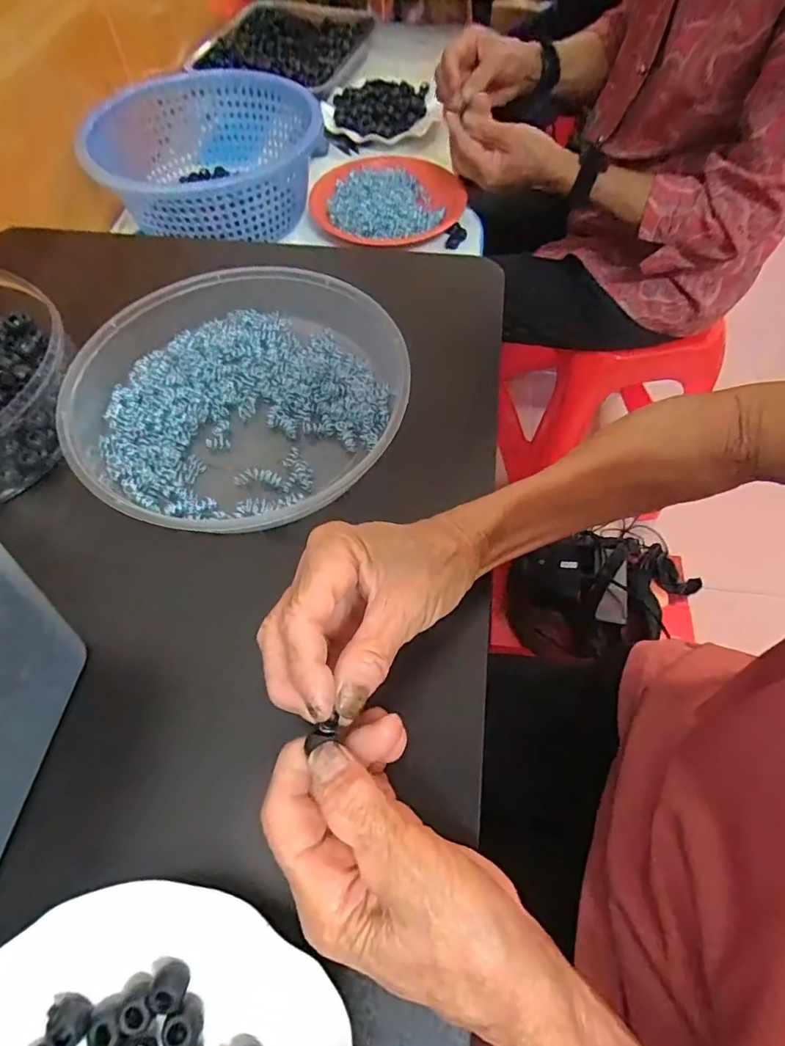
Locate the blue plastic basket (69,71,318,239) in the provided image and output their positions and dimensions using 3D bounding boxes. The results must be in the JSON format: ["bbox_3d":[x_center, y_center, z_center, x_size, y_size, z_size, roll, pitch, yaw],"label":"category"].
[{"bbox_3d":[-0.220,-0.440,0.644,0.253,0.098,0.273,-4,60,-2],"label":"blue plastic basket"}]

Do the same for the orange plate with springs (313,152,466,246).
[{"bbox_3d":[-0.008,-0.400,0.664,0.174,0.038,0.182,0,60,0],"label":"orange plate with springs"}]

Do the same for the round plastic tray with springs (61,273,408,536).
[{"bbox_3d":[-0.111,-0.094,0.377,0.212,0.052,0.227,0,60,0],"label":"round plastic tray with springs"}]

